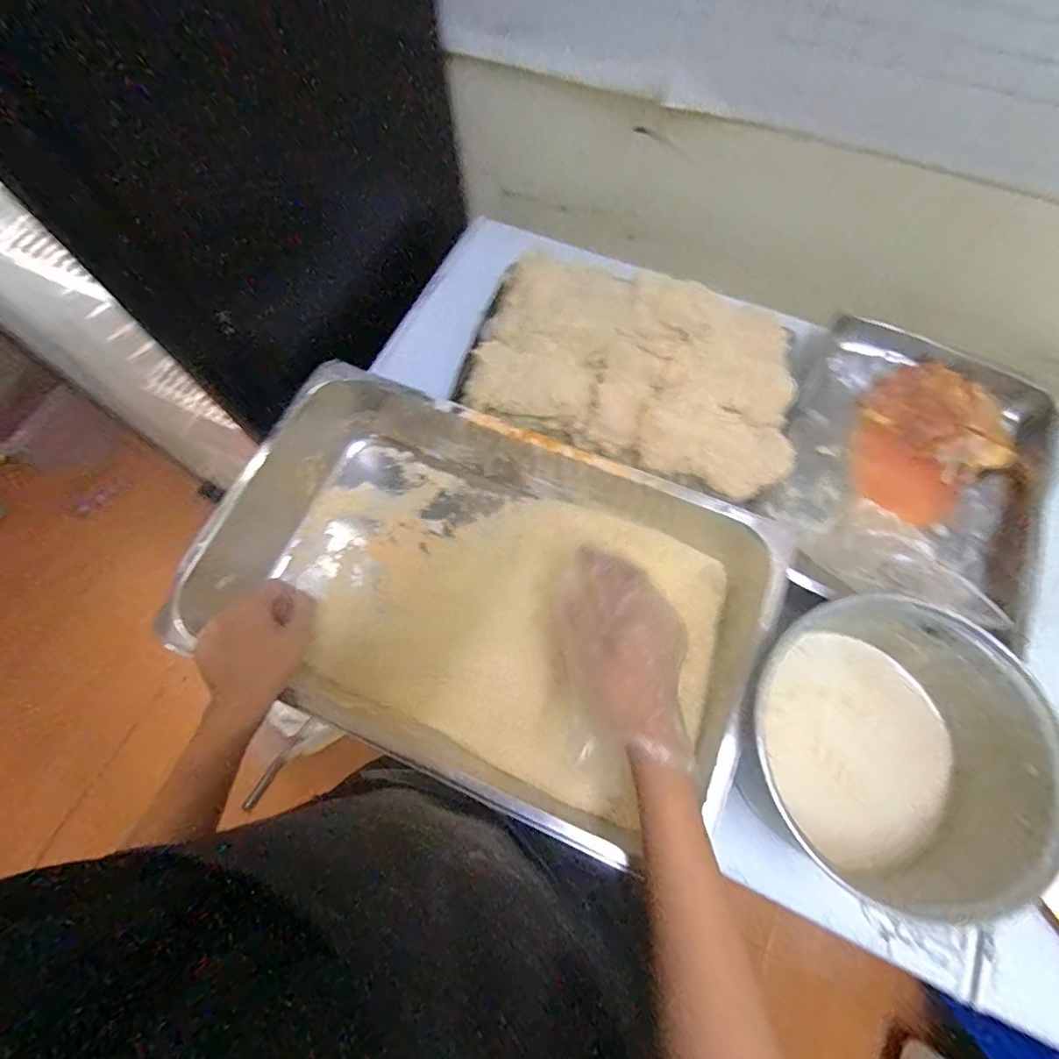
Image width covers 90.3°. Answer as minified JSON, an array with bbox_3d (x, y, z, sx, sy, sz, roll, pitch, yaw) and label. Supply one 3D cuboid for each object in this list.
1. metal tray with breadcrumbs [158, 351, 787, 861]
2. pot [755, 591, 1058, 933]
[{"bbox_3d":[-0.050,0.060,0.535,0.513,0.109,0.317,23,71,9],"label":"metal tray with breadcrumbs"},{"bbox_3d":[0.314,0.182,0.465,0.194,0.123,0.190,0,69,1],"label":"pot"}]

